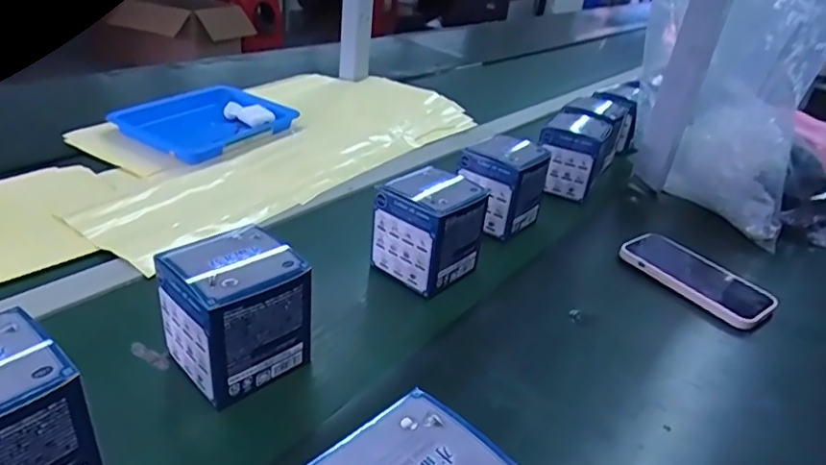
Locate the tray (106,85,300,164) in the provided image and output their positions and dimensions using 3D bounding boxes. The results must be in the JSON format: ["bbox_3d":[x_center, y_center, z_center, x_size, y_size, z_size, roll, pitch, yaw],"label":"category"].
[{"bbox_3d":[-0.299,-0.164,0.805,0.168,0.025,0.210,21,33,21],"label":"tray"}]

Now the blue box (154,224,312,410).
[{"bbox_3d":[-0.131,0.060,0.416,0.081,0.101,0.092,31,38,33],"label":"blue box"}]

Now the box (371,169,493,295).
[{"bbox_3d":[0.013,-0.003,0.551,0.084,0.104,0.075,29,37,31],"label":"box"}]

